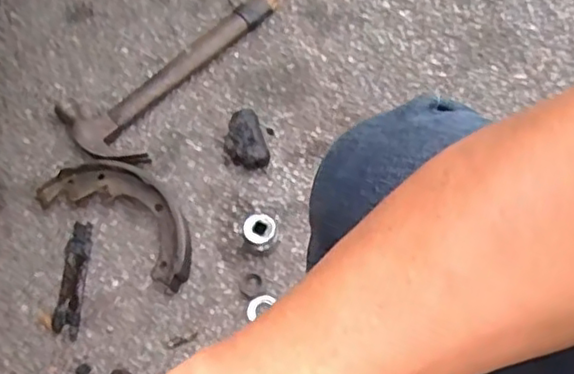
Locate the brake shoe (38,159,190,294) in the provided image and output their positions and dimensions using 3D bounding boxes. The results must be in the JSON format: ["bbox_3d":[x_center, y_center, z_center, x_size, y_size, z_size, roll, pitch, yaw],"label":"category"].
[{"bbox_3d":[-0.183,0.029,0.752,0.208,0.042,0.096,33,73,13],"label":"brake shoe"}]

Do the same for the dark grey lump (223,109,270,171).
[{"bbox_3d":[-0.052,-0.054,0.784,0.048,0.036,0.067,-19,70,-6],"label":"dark grey lump"}]

